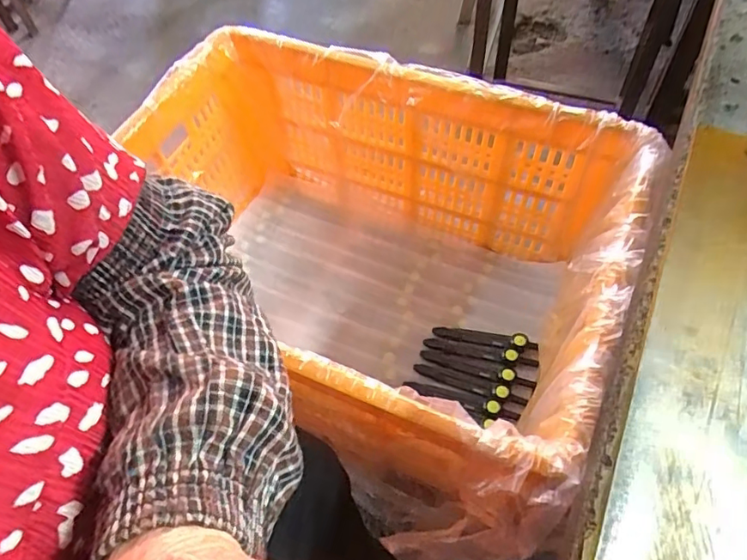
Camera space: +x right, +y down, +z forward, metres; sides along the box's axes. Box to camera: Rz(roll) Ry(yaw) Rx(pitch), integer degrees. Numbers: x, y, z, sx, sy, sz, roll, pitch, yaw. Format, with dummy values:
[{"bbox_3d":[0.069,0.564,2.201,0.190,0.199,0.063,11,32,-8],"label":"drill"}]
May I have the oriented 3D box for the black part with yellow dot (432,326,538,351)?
[{"bbox_3d":[0.129,0.065,0.616,0.117,0.011,0.018,9,58,10],"label":"black part with yellow dot"}]

